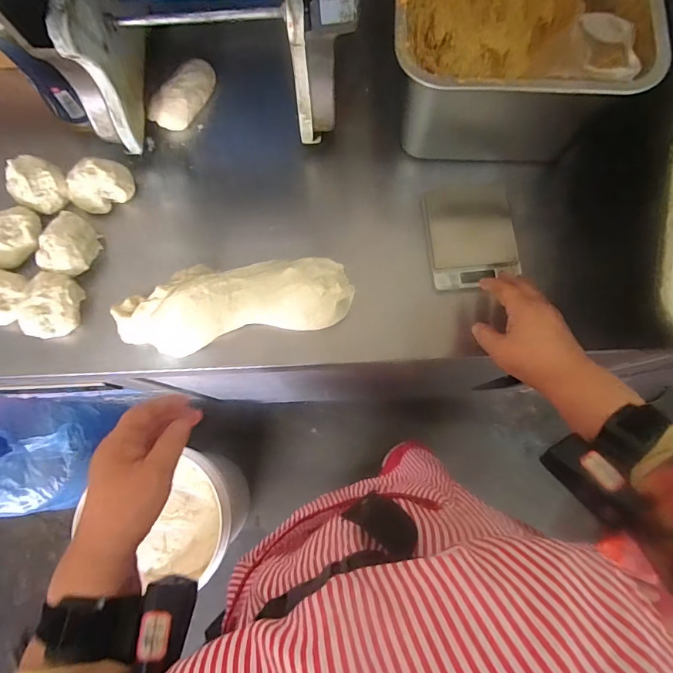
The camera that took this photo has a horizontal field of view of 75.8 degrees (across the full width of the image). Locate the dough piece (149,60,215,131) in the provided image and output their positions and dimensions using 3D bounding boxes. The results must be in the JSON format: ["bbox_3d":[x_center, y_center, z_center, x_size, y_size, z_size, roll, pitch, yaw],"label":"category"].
[{"bbox_3d":[-0.199,-0.317,0.565,0.045,0.031,0.105,35,79,7],"label":"dough piece"}]

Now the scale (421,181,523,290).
[{"bbox_3d":[0.161,-0.122,0.519,0.100,0.016,0.126,-7,77,-2],"label":"scale"}]

